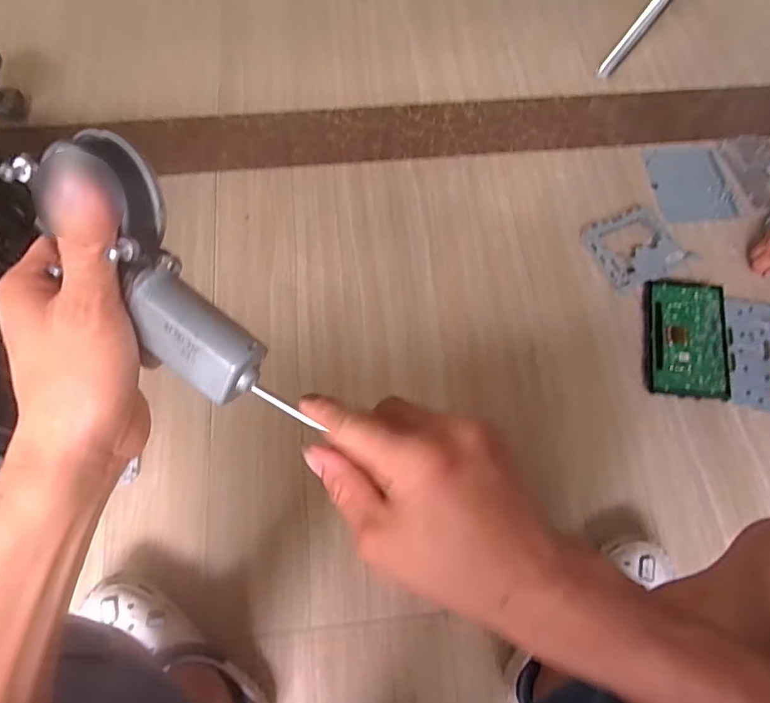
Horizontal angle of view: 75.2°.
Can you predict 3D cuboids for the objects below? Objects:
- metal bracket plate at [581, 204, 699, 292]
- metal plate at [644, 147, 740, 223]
[{"bbox_3d":[0.441,-0.186,0.882,0.145,0.033,0.141,-22,70,-8],"label":"metal bracket plate"},{"bbox_3d":[0.575,-0.317,0.939,0.127,0.013,0.169,-4,68,-1],"label":"metal plate"}]

